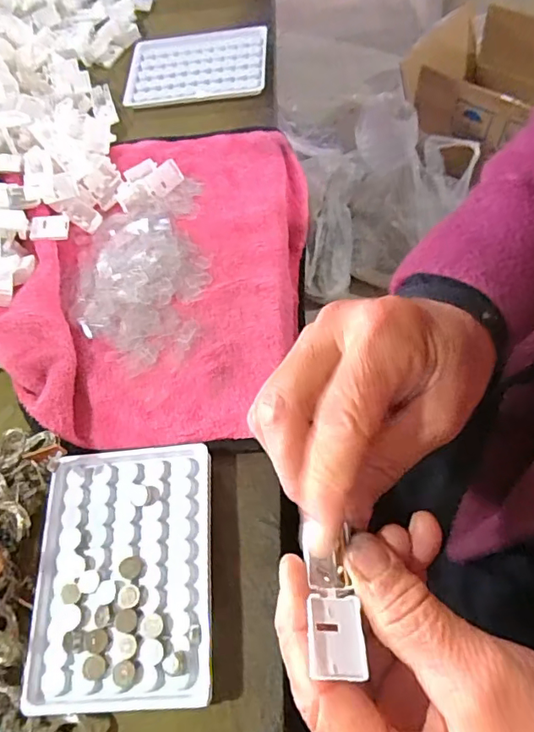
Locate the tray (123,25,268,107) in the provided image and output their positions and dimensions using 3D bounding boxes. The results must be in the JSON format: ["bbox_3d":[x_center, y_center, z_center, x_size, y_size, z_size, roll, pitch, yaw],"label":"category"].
[{"bbox_3d":[-0.066,-0.280,0.484,0.129,0.012,0.089,-4,63,6],"label":"tray"}]

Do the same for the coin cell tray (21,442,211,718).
[{"bbox_3d":[-0.077,0.109,0.282,0.093,0.017,0.128,-6,62,5],"label":"coin cell tray"}]

